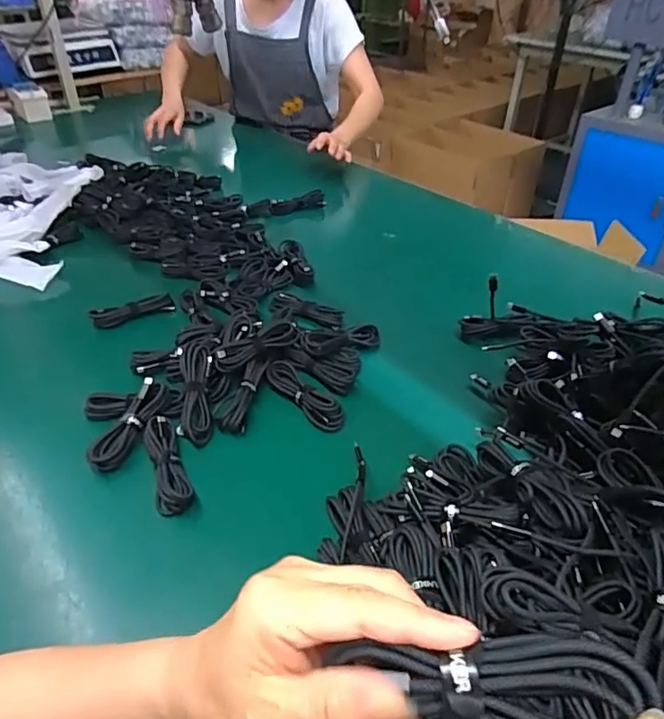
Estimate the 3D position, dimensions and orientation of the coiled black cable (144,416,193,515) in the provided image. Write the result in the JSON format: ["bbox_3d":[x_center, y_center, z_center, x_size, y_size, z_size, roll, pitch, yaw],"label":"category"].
[{"bbox_3d":[-0.163,0.100,0.527,0.032,0.024,0.108,-14,41,-18],"label":"coiled black cable"}]

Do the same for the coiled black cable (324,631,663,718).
[{"bbox_3d":[0.052,0.112,0.185,0.102,0.019,0.026,-7,36,18],"label":"coiled black cable"}]

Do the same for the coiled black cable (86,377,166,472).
[{"bbox_3d":[-0.210,0.068,0.558,0.028,0.021,0.105,15,54,17],"label":"coiled black cable"}]

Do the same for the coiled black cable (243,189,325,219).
[{"bbox_3d":[-0.093,-0.301,1.045,0.160,0.029,0.031,-13,40,-17],"label":"coiled black cable"}]

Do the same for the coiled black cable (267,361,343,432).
[{"bbox_3d":[-0.032,0.040,0.614,0.033,0.027,0.116,-26,45,-30],"label":"coiled black cable"}]

